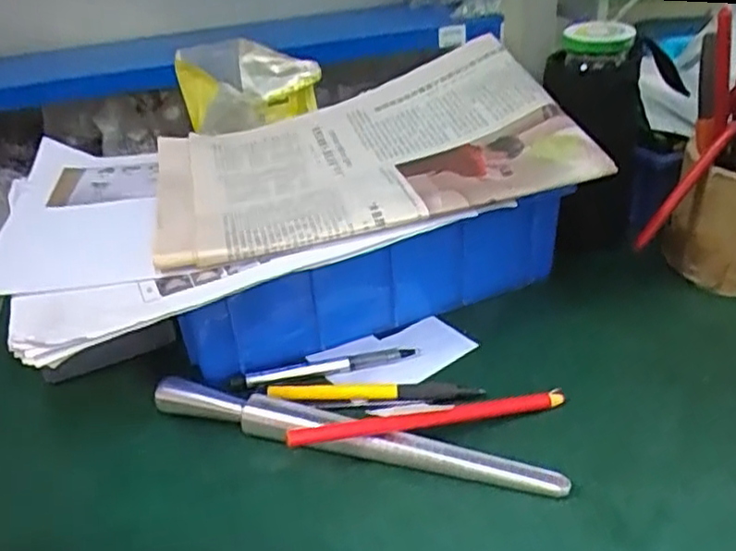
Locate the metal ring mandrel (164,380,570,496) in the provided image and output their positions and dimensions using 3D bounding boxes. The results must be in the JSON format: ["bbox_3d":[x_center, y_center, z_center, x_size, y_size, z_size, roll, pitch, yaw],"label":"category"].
[{"bbox_3d":[-0.014,0.091,0.387,0.243,0.022,0.018,8,34,19],"label":"metal ring mandrel"}]

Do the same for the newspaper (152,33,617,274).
[{"bbox_3d":[-0.020,-0.095,0.494,0.280,0.040,0.238,-18,35,-3],"label":"newspaper"}]

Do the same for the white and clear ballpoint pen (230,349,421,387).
[{"bbox_3d":[-0.028,0.059,0.449,0.121,0.007,0.016,-9,32,-6],"label":"white and clear ballpoint pen"}]

